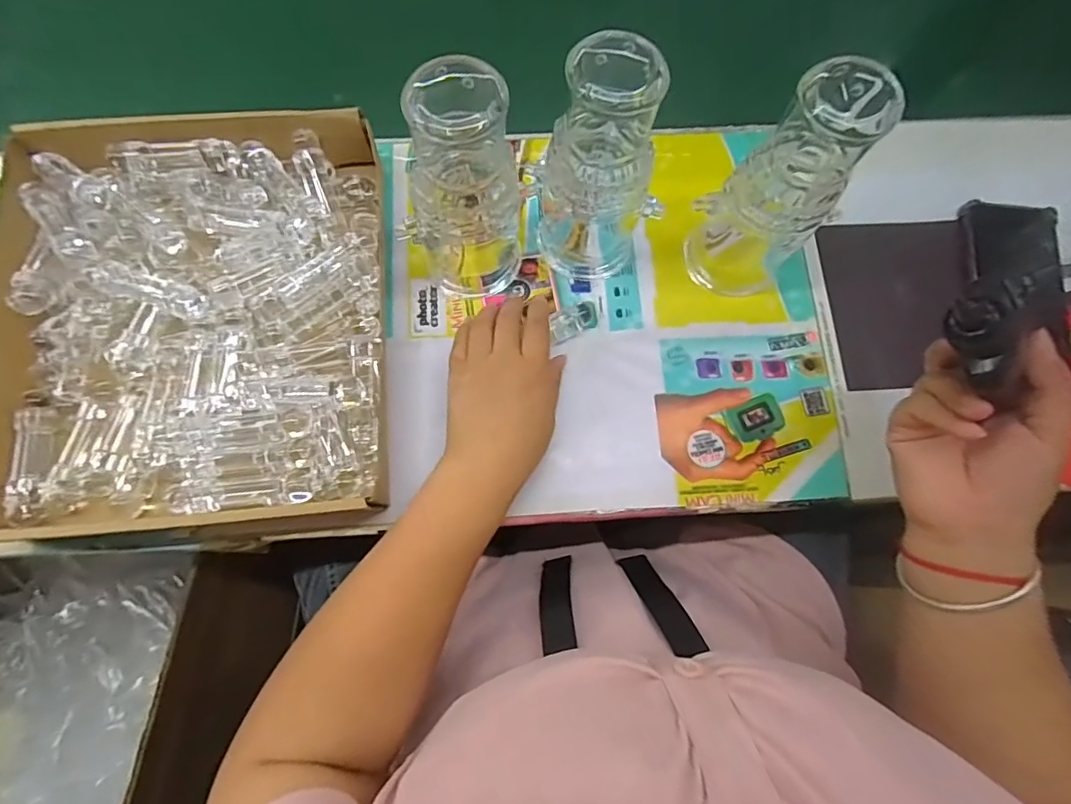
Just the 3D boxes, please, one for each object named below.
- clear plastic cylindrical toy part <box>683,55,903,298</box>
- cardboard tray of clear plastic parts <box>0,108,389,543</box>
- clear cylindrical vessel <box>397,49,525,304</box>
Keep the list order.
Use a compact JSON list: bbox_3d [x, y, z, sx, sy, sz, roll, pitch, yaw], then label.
[{"bbox_3d":[0.160,-0.136,0.361,0.062,0.176,0.062,0,76,-2],"label":"clear plastic cylindrical toy part"},{"bbox_3d":[-0.253,-0.065,0.394,0.282,0.047,0.313,-4,76,-3],"label":"cardboard tray of clear plastic parts"},{"bbox_3d":[-0.044,-0.139,0.353,0.069,0.178,0.061,0,76,-2],"label":"clear cylindrical vessel"}]

